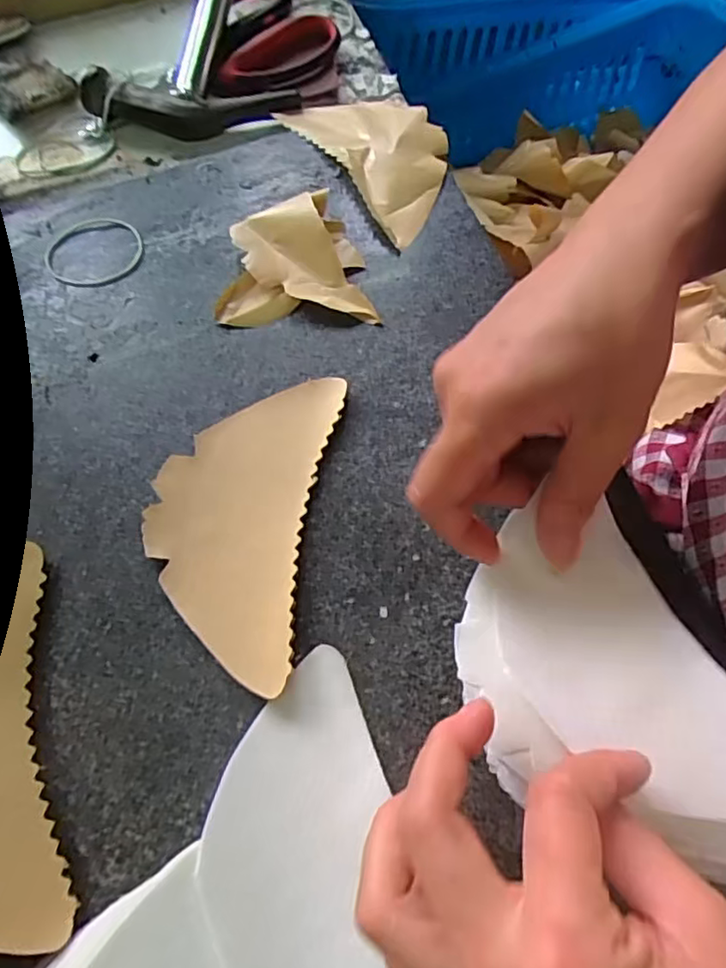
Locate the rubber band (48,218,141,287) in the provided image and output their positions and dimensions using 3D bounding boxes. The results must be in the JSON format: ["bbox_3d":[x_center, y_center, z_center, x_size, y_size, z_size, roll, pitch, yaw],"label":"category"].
[{"bbox_3d":[-0.157,-0.137,0.361,0.055,0.004,0.054,-1,67,2],"label":"rubber band"}]

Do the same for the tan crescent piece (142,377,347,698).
[{"bbox_3d":[-0.059,0.012,0.283,0.075,0.015,0.145,7,67,6],"label":"tan crescent piece"}]

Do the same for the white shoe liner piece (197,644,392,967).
[{"bbox_3d":[-0.018,0.141,0.225,0.072,0.007,0.140,-17,67,-16],"label":"white shoe liner piece"}]

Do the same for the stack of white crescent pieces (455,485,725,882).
[{"bbox_3d":[0.090,0.078,0.229,0.089,0.032,0.146,-25,70,-9],"label":"stack of white crescent pieces"}]

